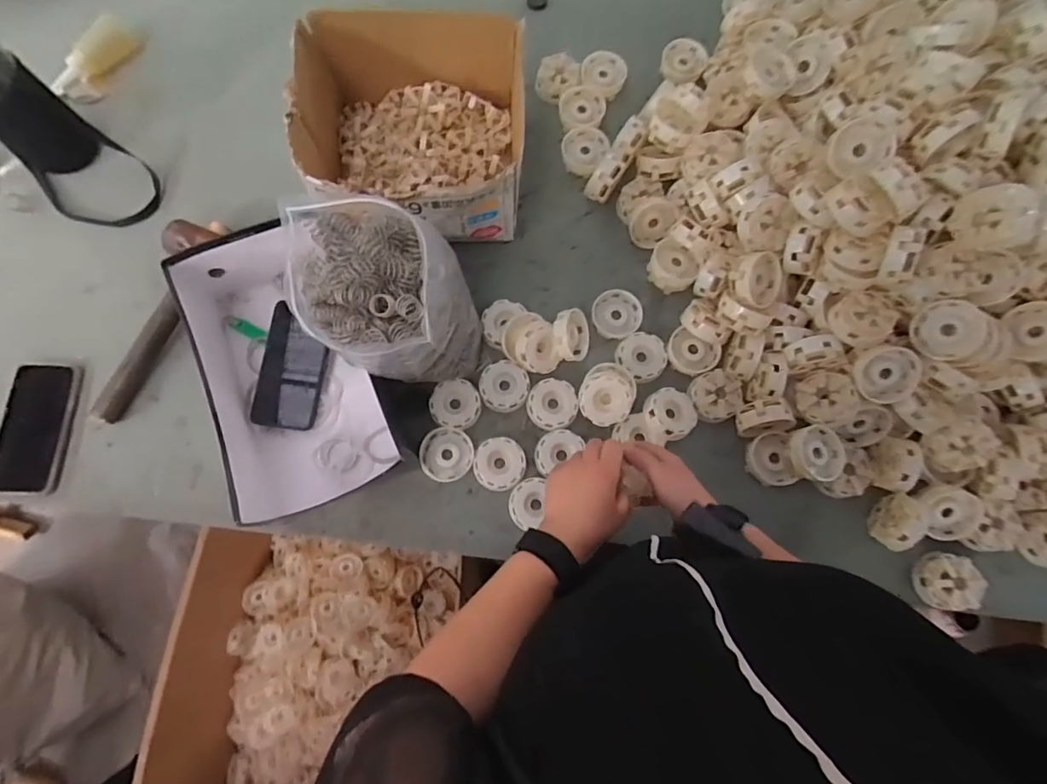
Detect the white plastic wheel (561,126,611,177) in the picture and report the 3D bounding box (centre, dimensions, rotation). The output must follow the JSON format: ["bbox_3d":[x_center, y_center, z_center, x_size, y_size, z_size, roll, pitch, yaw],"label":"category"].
[{"bbox_3d":[0.089,-0.358,0.758,0.066,0.023,0.073,36,79,6],"label":"white plastic wheel"}]

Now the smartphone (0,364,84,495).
[{"bbox_3d":[-0.620,0.045,0.645,0.083,0.011,0.162,4,78,0],"label":"smartphone"}]

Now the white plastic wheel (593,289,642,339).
[{"bbox_3d":[0.130,-0.111,0.710,0.067,0.028,0.070,0,78,-1],"label":"white plastic wheel"}]

